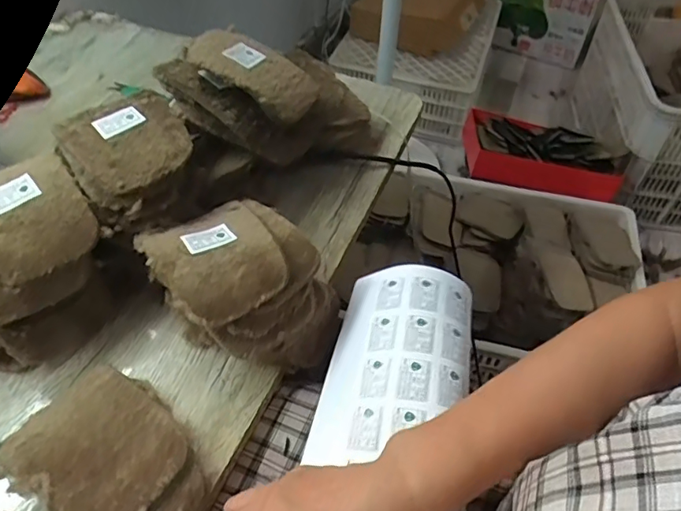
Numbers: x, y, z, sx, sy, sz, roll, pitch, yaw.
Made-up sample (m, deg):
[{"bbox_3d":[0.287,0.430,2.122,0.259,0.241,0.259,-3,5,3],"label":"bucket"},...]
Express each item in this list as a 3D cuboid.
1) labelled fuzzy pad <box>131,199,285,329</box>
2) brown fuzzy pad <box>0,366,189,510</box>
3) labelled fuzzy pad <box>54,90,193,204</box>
[{"bbox_3d":[-0.104,0.000,0.430,0.097,0.017,0.122,-24,53,-22],"label":"labelled fuzzy pad"},{"bbox_3d":[-0.172,0.135,0.373,0.125,0.018,0.095,23,51,20],"label":"brown fuzzy pad"},{"bbox_3d":[-0.194,-0.102,0.469,0.100,0.021,0.116,-26,54,-23],"label":"labelled fuzzy pad"}]

